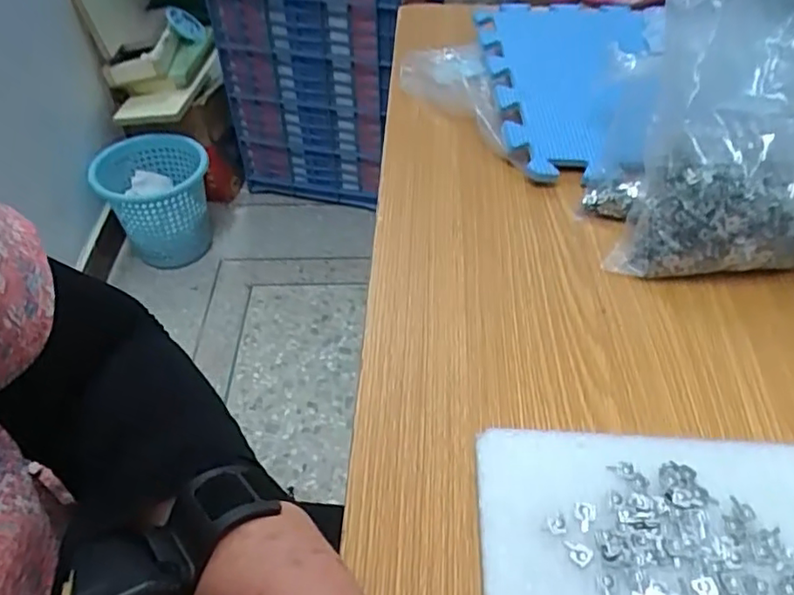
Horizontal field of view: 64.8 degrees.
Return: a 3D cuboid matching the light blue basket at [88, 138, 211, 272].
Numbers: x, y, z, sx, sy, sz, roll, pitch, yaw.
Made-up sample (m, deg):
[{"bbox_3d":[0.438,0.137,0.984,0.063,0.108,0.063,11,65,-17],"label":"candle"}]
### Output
[{"bbox_3d":[-0.614,-0.260,1.619,0.263,0.237,0.281,-15,49,-14],"label":"light blue basket"}]

